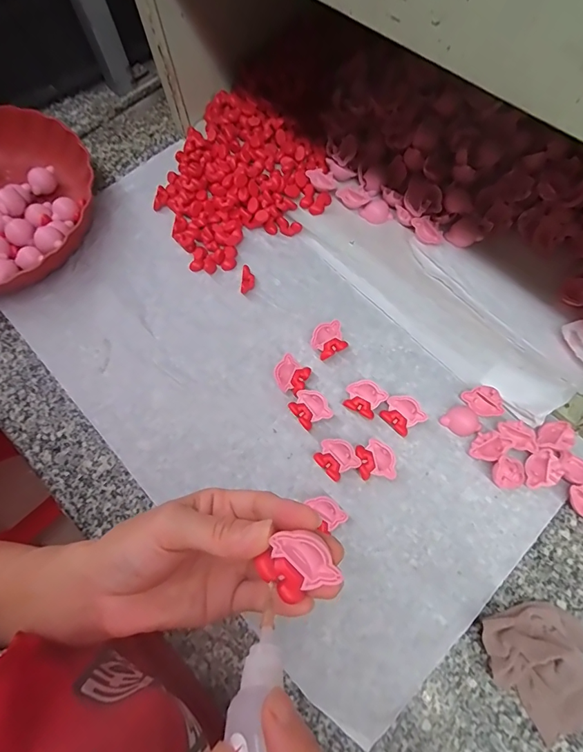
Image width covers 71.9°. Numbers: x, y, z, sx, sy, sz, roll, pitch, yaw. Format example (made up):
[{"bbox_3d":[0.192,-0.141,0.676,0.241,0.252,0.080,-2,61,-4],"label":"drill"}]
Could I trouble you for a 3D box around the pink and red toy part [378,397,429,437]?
[{"bbox_3d":[0.106,0.037,0.386,0.032,0.018,0.035,-36,73,-10],"label":"pink and red toy part"}]

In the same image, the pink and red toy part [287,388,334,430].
[{"bbox_3d":[0.018,0.032,0.389,0.032,0.014,0.036,-36,73,-10],"label":"pink and red toy part"}]

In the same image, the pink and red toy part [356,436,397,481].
[{"bbox_3d":[0.077,0.078,0.373,0.033,0.015,0.036,-3,71,1],"label":"pink and red toy part"}]

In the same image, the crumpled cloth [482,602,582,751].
[{"bbox_3d":[0.202,0.227,0.308,0.084,0.031,0.090,-21,71,-5],"label":"crumpled cloth"}]

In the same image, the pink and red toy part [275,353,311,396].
[{"bbox_3d":[0.000,0.001,0.400,0.033,0.015,0.034,31,75,12],"label":"pink and red toy part"}]

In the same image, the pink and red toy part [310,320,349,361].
[{"bbox_3d":[0.037,-0.036,0.413,0.034,0.017,0.032,-24,72,-6],"label":"pink and red toy part"}]

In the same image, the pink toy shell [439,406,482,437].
[{"bbox_3d":[0.164,0.043,0.385,0.034,0.008,0.027,35,76,13],"label":"pink toy shell"}]

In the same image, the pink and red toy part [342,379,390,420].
[{"bbox_3d":[0.071,0.022,0.393,0.036,0.015,0.033,34,75,13],"label":"pink and red toy part"}]

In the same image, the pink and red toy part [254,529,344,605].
[{"bbox_3d":[0.004,0.092,0.199,0.031,0.013,0.033,-31,94,9],"label":"pink and red toy part"}]

